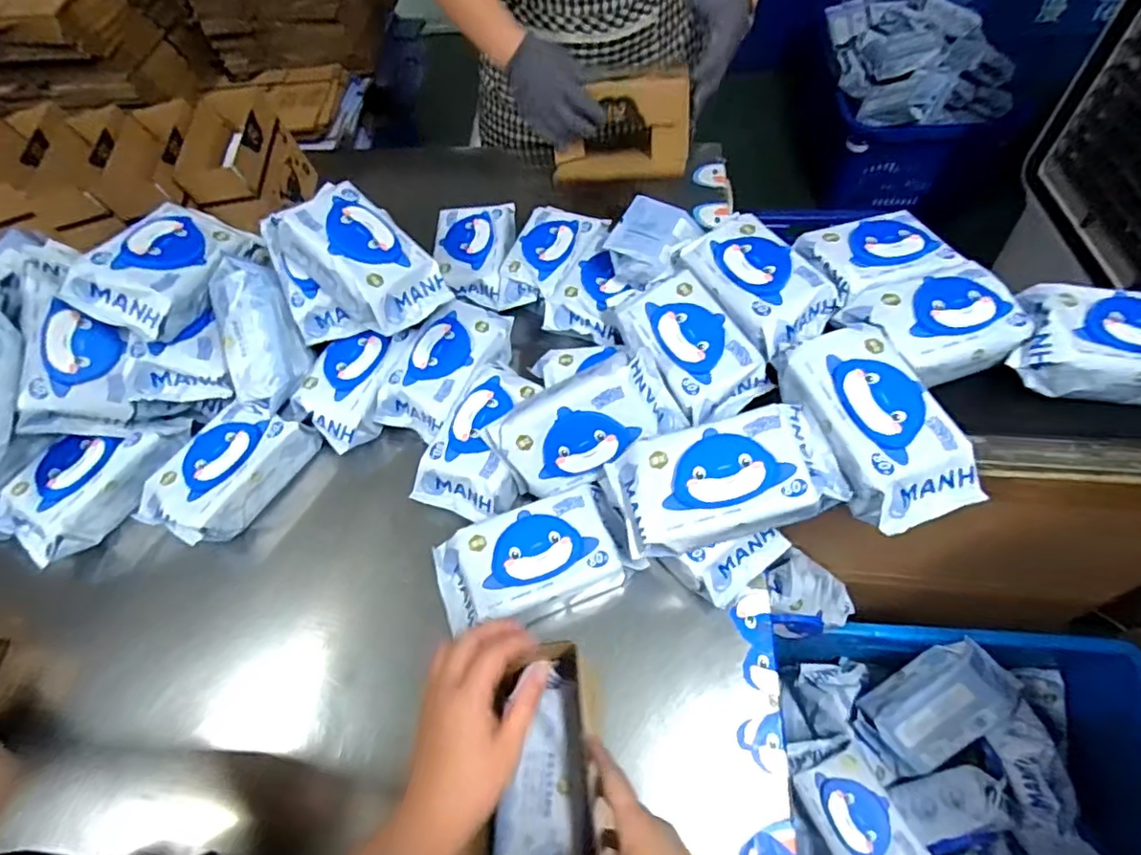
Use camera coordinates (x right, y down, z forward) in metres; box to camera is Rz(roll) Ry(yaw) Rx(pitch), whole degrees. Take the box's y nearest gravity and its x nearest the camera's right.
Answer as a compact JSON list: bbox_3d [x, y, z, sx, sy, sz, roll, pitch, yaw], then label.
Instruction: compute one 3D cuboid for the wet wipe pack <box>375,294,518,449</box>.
[{"bbox_3d":[-0.161,-0.084,0.794,0.111,0.056,0.215,25,64,17],"label":"wet wipe pack"}]

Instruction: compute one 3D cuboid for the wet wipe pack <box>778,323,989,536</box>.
[{"bbox_3d":[0.300,-0.007,0.587,0.121,0.056,0.209,-21,60,-9],"label":"wet wipe pack"}]

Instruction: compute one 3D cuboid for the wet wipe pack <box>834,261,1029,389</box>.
[{"bbox_3d":[0.396,-0.116,0.640,0.172,0.042,0.118,-21,60,-9],"label":"wet wipe pack"}]

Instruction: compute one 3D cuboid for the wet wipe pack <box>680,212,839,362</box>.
[{"bbox_3d":[0.218,-0.173,0.694,0.108,0.046,0.185,-28,62,-12],"label":"wet wipe pack"}]

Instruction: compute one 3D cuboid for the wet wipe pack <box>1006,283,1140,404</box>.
[{"bbox_3d":[0.580,-0.090,0.630,0.206,0.062,0.117,6,60,7],"label":"wet wipe pack"}]

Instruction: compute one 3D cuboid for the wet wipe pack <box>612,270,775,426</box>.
[{"bbox_3d":[0.137,-0.098,0.696,0.113,0.049,0.199,-29,62,-13],"label":"wet wipe pack"}]

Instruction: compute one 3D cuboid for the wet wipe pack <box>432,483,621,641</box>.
[{"bbox_3d":[-0.042,0.148,0.659,0.203,0.067,0.114,-18,60,-7],"label":"wet wipe pack"}]

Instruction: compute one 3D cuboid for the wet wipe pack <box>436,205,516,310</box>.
[{"bbox_3d":[-0.146,-0.269,0.889,0.109,0.040,0.190,3,60,6],"label":"wet wipe pack"}]

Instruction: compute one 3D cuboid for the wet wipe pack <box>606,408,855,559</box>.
[{"bbox_3d":[0.153,0.052,0.605,0.214,0.074,0.122,-19,67,10],"label":"wet wipe pack"}]

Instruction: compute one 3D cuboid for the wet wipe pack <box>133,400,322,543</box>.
[{"bbox_3d":[-0.420,0.056,0.732,0.109,0.069,0.184,26,65,18],"label":"wet wipe pack"}]

